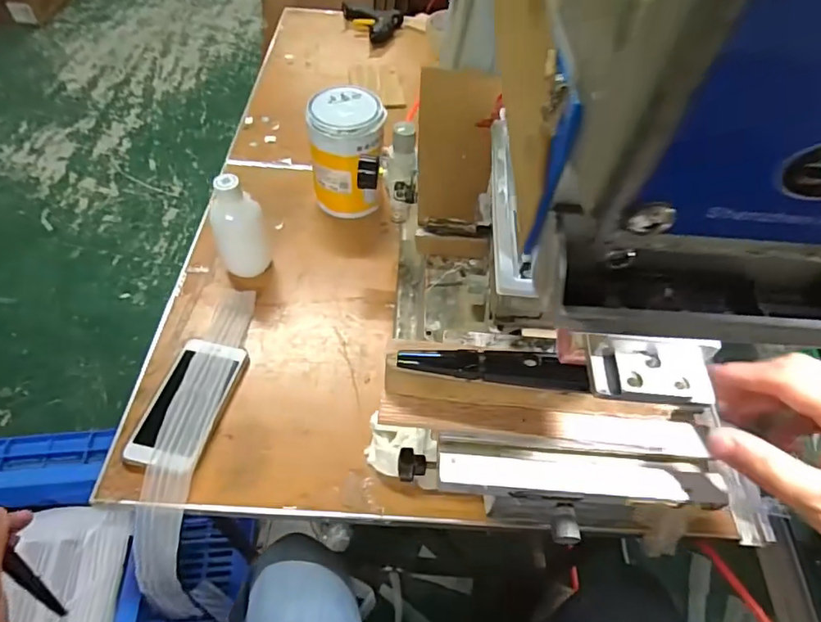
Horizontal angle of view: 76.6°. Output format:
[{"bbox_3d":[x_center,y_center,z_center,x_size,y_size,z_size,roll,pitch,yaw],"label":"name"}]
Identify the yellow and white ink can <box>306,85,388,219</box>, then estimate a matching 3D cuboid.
[{"bbox_3d":[-0.090,-0.221,0.748,0.100,0.156,0.106,1,54,-2],"label":"yellow and white ink can"}]

